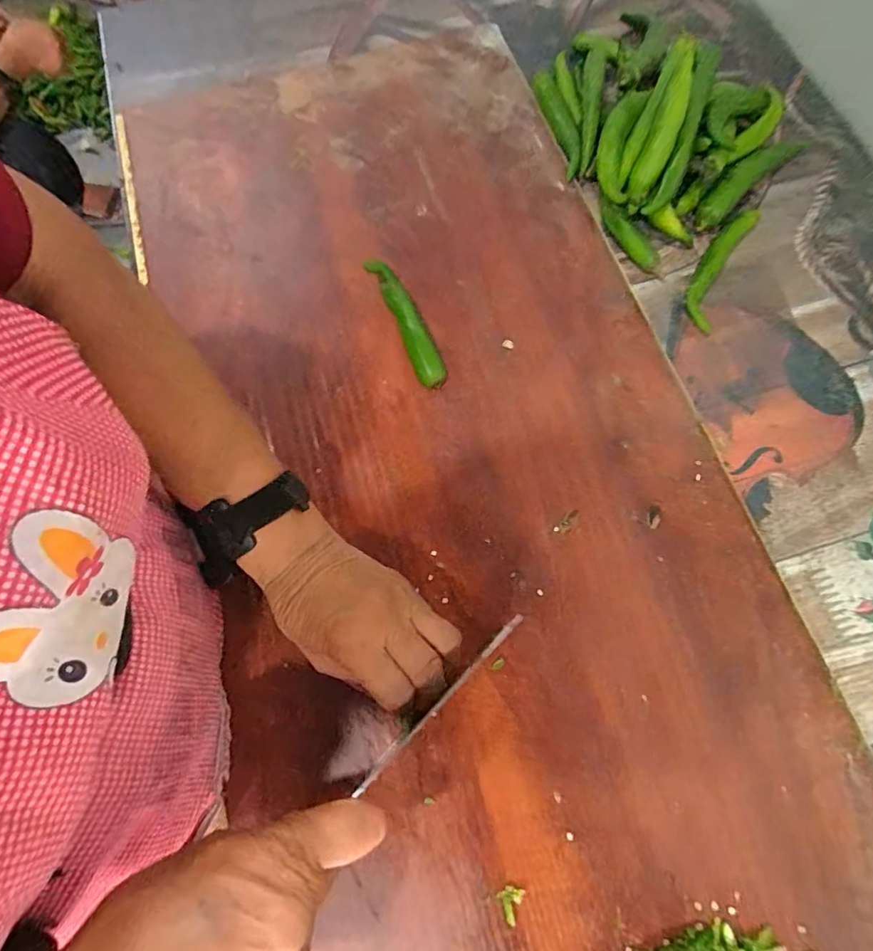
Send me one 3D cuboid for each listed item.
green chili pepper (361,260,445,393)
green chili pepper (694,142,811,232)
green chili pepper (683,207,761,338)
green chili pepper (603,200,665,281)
[{"bbox_3d":[-0.024,-0.122,0.410,0.022,0.013,0.112,-26,85,-11],"label":"green chili pepper"},{"bbox_3d":[0.289,-0.278,0.471,0.154,0.026,0.024,-41,76,-15],"label":"green chili pepper"},{"bbox_3d":[0.245,-0.184,0.442,0.030,0.013,0.140,28,71,8],"label":"green chili pepper"},{"bbox_3d":[0.172,-0.207,0.452,0.016,0.017,0.079,-36,75,-14],"label":"green chili pepper"}]

